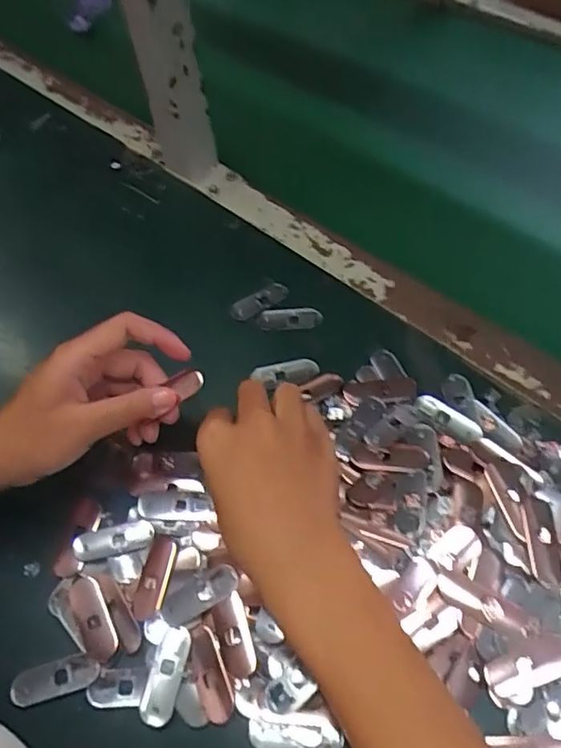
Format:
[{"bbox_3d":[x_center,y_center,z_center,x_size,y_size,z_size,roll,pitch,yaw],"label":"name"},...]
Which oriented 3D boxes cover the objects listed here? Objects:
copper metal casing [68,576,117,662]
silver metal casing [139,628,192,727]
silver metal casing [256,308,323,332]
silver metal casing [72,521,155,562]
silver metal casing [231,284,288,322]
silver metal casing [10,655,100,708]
[{"bbox_3d":[-0.113,0.148,0.351,0.019,0.009,0.050,-28,59,-13],"label":"copper metal casing"},{"bbox_3d":[-0.065,0.170,0.328,0.019,0.005,0.049,8,58,10],"label":"silver metal casing"},{"bbox_3d":[0.007,-0.045,0.460,0.050,0.004,0.020,-4,56,3],"label":"silver metal casing"},{"bbox_3d":[-0.106,0.106,0.367,0.050,0.005,0.017,-12,57,-3],"label":"silver metal casing"},{"bbox_3d":[-0.016,-0.059,0.475,0.049,0.007,0.020,-31,59,-15],"label":"silver metal casing"},{"bbox_3d":[-0.129,0.175,0.331,0.048,0.005,0.018,-16,57,-6],"label":"silver metal casing"}]

